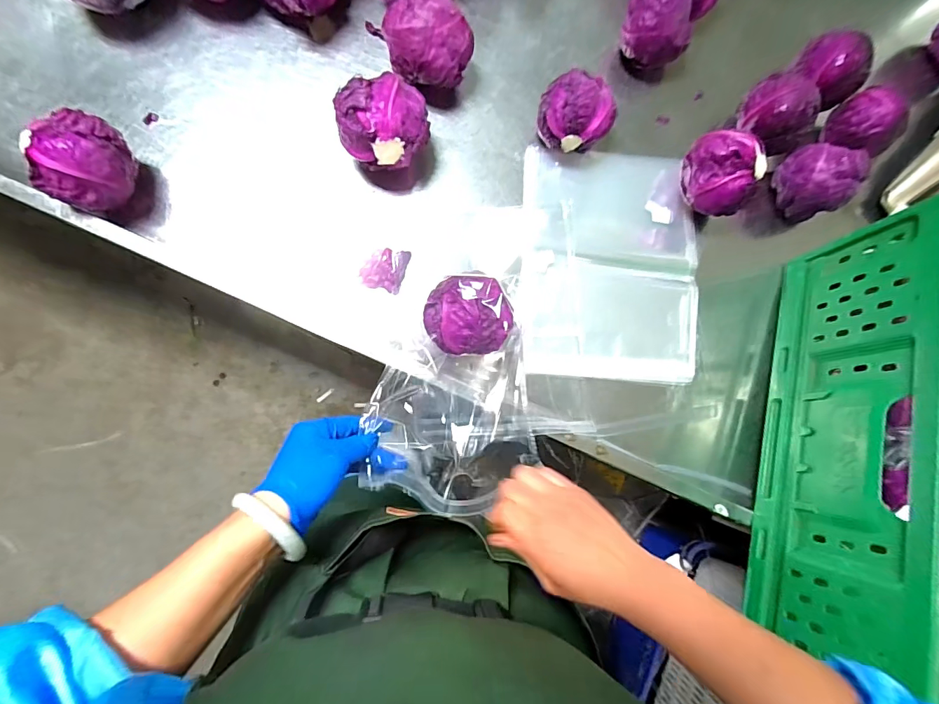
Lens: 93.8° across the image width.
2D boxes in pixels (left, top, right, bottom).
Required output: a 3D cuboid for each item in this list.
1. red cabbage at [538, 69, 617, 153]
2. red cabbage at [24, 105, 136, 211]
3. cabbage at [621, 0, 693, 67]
[{"bbox_3d":[0.147,-0.331,0.617,0.099,0.094,0.098,1,84,-7],"label":"red cabbage"},{"bbox_3d":[-0.447,-0.218,0.517,0.084,0.092,0.104,37,81,-2],"label":"red cabbage"},{"bbox_3d":[0.269,-0.473,0.646,0.090,0.100,0.089,-16,87,-8],"label":"cabbage"}]

